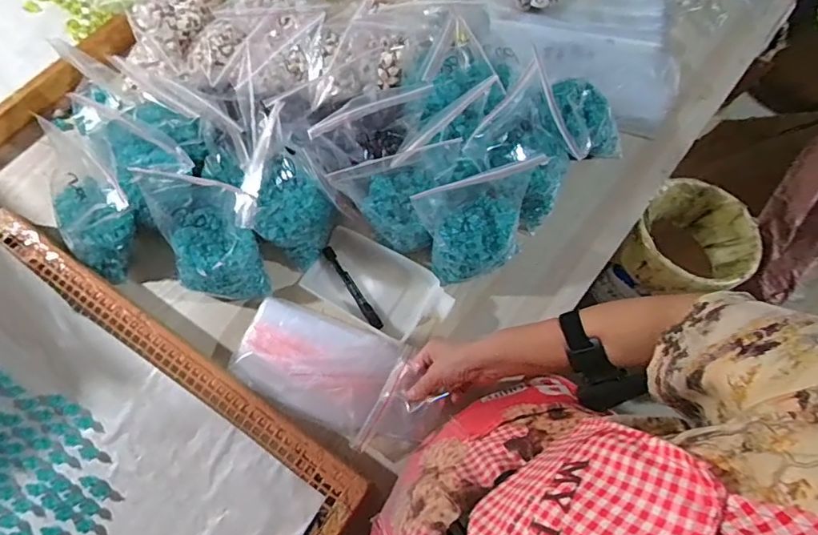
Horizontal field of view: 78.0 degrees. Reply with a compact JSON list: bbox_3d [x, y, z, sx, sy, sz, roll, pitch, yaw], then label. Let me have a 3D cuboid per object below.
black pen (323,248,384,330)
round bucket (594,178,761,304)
[{"bbox_3d":[-0.078,0.028,0.700,0.017,0.012,0.135,-32,75,-9],"label":"black pen"},{"bbox_3d":[0.449,-0.034,0.823,0.170,0.151,0.194,36,76,11],"label":"round bucket"}]

